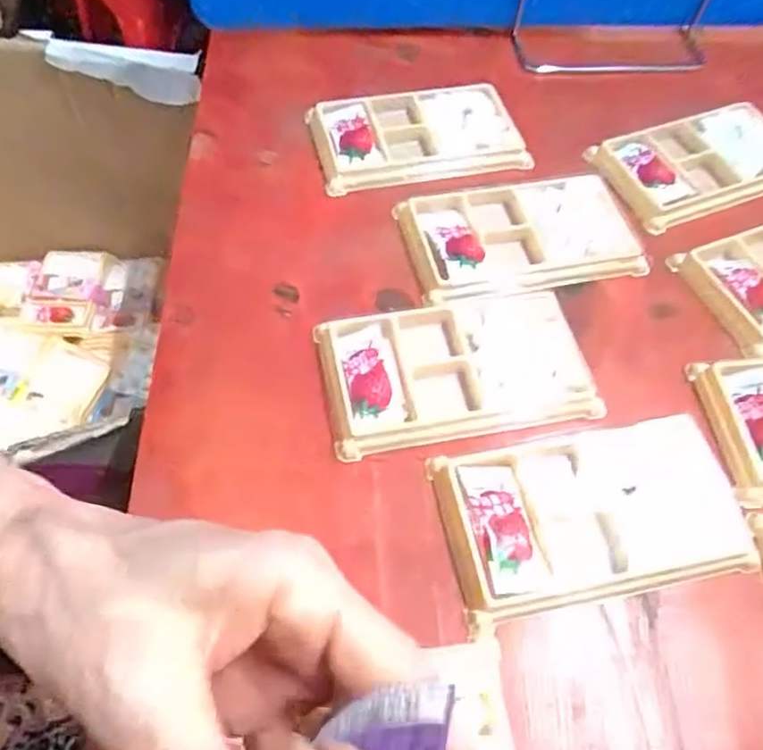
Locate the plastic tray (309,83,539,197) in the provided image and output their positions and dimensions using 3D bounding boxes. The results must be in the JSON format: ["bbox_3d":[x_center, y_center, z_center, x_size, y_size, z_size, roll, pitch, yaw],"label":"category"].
[{"bbox_3d":[0.024,-0.162,0.423,0.135,0.011,0.076,-10,60,-9],"label":"plastic tray"}]

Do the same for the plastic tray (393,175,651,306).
[{"bbox_3d":[0.084,-0.085,0.379,0.134,0.009,0.078,-9,60,-8],"label":"plastic tray"}]

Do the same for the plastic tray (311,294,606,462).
[{"bbox_3d":[0.038,-0.004,0.328,0.134,0.015,0.074,-9,60,-8],"label":"plastic tray"}]

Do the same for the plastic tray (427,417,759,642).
[{"bbox_3d":[0.098,0.064,0.294,0.137,0.009,0.076,-10,60,-9],"label":"plastic tray"}]

